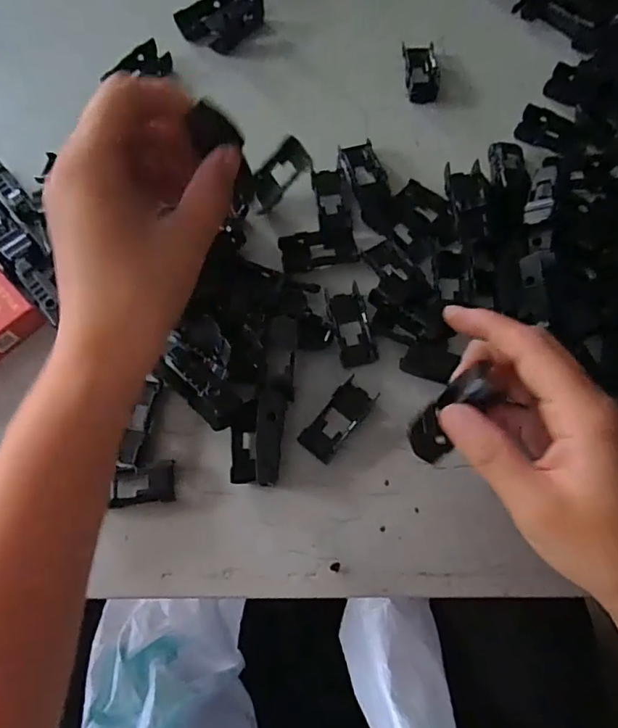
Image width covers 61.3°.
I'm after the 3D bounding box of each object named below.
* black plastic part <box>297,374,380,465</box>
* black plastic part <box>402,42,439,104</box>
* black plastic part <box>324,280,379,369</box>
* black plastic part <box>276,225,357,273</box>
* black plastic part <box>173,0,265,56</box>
[{"bbox_3d":[0.019,0.033,0.321,0.023,0.007,0.054,37,74,11],"label":"black plastic part"},{"bbox_3d":[0.088,-0.230,0.407,0.025,0.008,0.057,-1,71,-1],"label":"black plastic part"},{"bbox_3d":[0.027,-0.026,0.338,0.025,0.014,0.053,-14,71,-6],"label":"black plastic part"},{"bbox_3d":[0.007,-0.079,0.357,0.053,0.012,0.026,-16,72,-6],"label":"black plastic part"},{"bbox_3d":[-0.072,-0.284,0.422,0.050,0.025,0.061,41,75,12],"label":"black plastic part"}]

